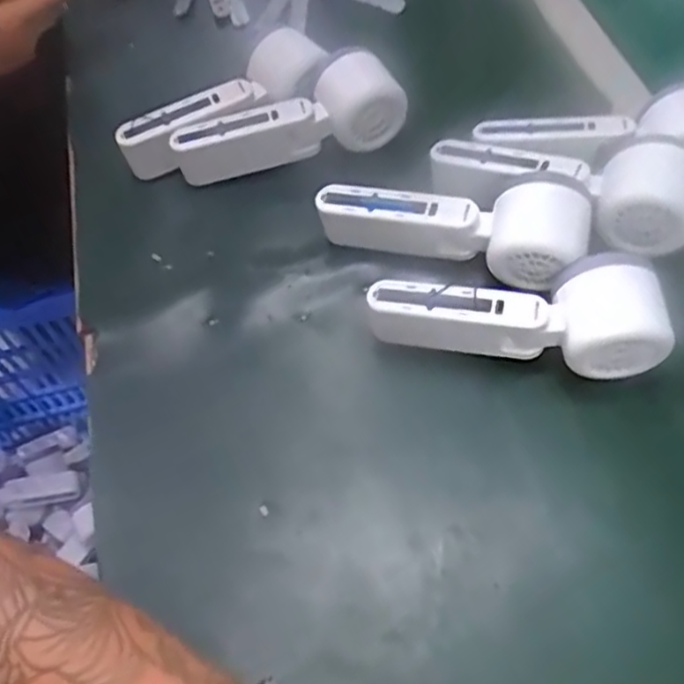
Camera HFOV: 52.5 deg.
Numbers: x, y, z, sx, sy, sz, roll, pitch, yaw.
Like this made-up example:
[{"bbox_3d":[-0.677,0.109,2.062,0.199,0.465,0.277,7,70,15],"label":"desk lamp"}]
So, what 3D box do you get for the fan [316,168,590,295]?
[{"bbox_3d":[0.070,-0.078,0.443,0.165,0.065,0.058,16,61,14],"label":"fan"}]

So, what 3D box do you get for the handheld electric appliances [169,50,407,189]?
[{"bbox_3d":[-0.037,-0.153,0.505,0.169,0.059,0.052,-22,59,-9],"label":"handheld electric appliances"}]

